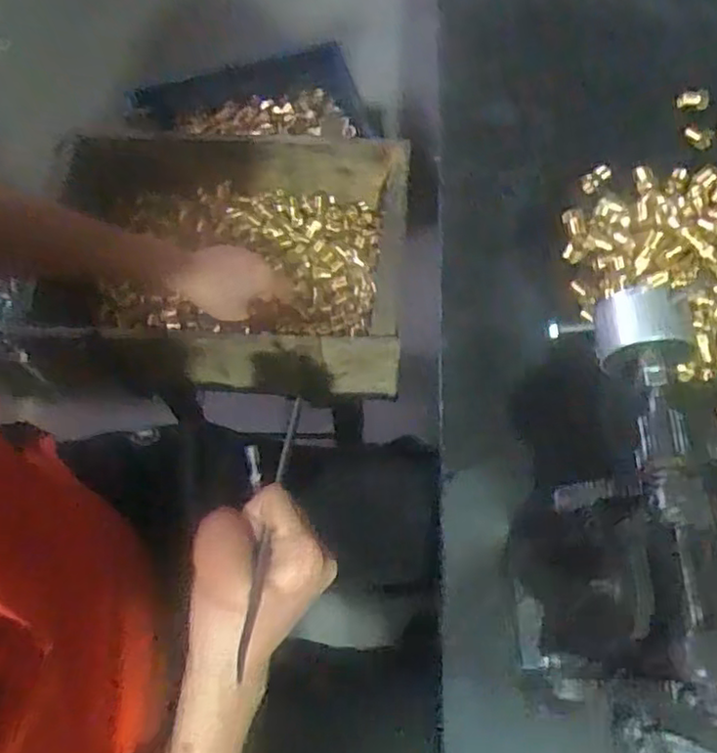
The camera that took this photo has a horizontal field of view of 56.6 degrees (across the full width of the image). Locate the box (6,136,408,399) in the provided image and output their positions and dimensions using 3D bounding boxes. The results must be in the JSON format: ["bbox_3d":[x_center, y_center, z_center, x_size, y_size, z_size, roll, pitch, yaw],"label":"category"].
[{"bbox_3d":[-0.129,-0.117,0.697,0.334,0.138,0.240,3,68,1],"label":"box"}]

